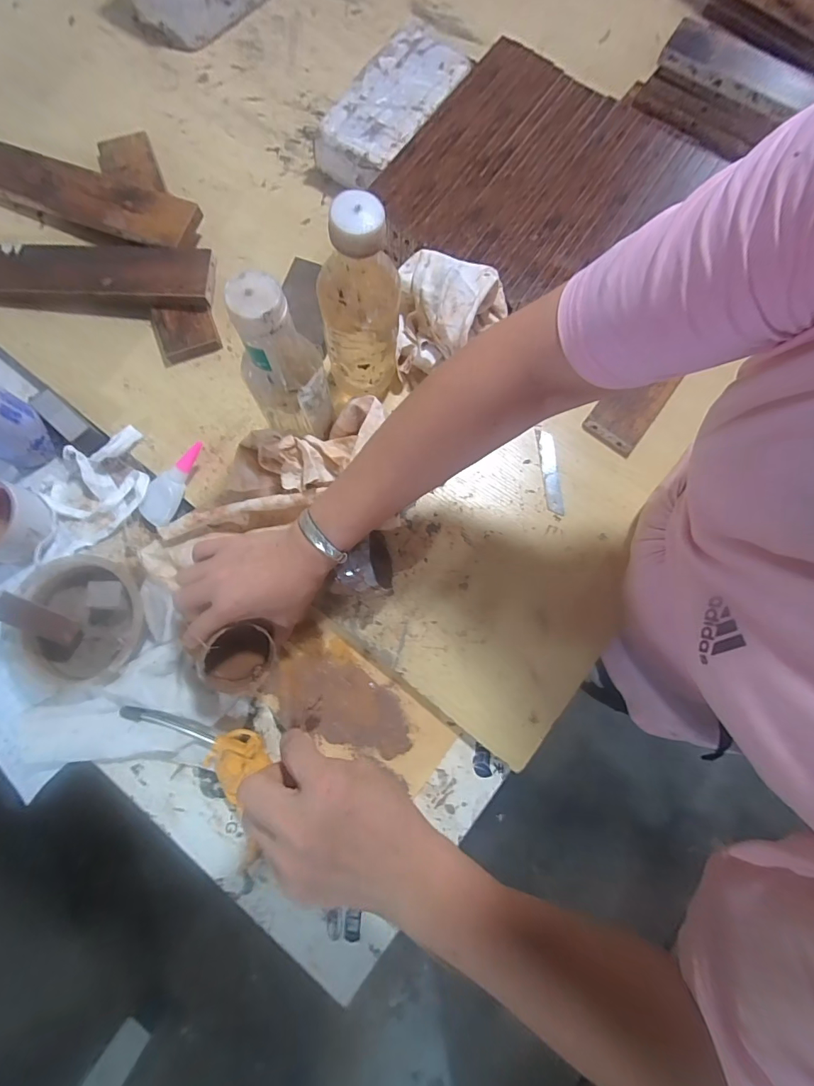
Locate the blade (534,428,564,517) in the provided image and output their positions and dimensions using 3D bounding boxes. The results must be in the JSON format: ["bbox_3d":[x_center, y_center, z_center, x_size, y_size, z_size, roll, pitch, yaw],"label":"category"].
[{"bbox_3d":[0.160,-0.080,0.490,0.019,0.004,0.096,-6,82,2],"label":"blade"}]

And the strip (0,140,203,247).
[{"bbox_3d":[-0.387,-0.413,0.515,0.311,0.021,0.065,20,86,5],"label":"strip"}]

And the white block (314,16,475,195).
[{"bbox_3d":[-0.014,-0.530,0.548,0.101,0.065,0.213,33,79,5],"label":"white block"}]

